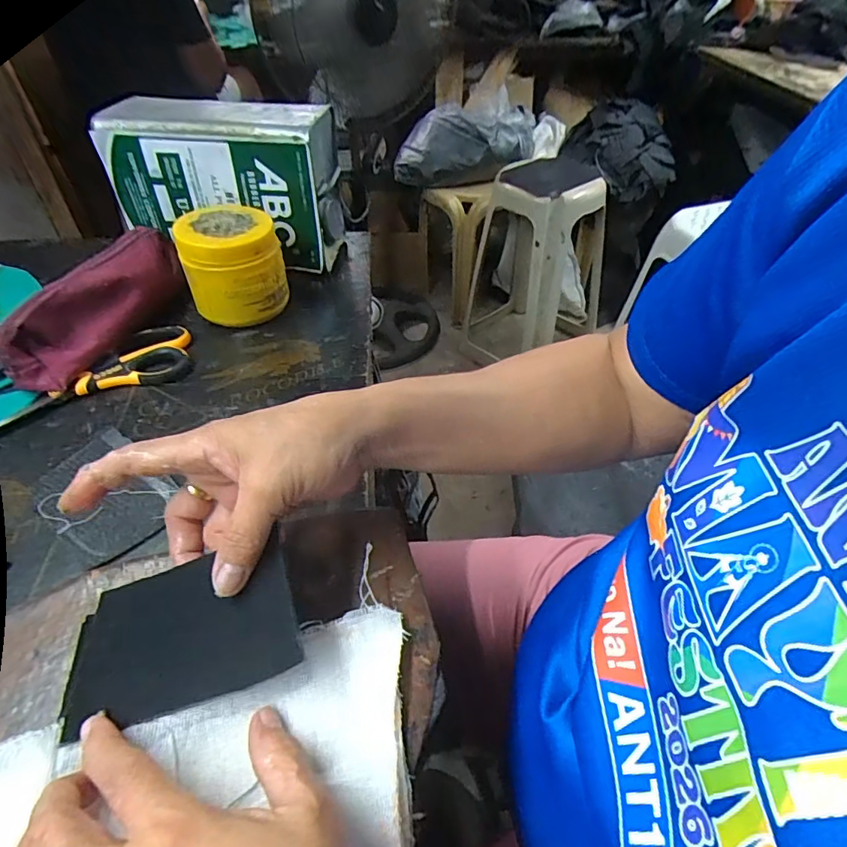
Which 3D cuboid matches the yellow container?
[{"bbox_3d":[-0.189,-0.157,0.521,0.093,0.095,0.086,-12,45,-12],"label":"yellow container"}]

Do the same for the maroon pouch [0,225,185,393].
[{"bbox_3d":[-0.298,-0.124,0.494,0.058,0.056,0.224,6,45,7],"label":"maroon pouch"}]

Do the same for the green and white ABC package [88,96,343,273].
[{"bbox_3d":[-0.220,-0.264,0.585,0.233,0.155,0.095,4,44,5],"label":"green and white ABC package"}]

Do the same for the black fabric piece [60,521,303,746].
[{"bbox_3d":[-0.120,0.103,0.258,0.115,0.009,0.069,-21,58,0],"label":"black fabric piece"}]

